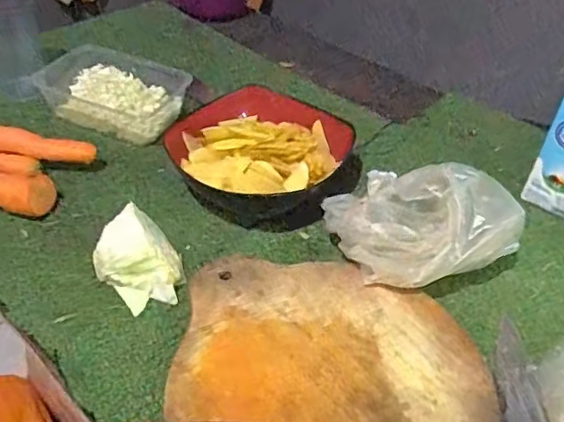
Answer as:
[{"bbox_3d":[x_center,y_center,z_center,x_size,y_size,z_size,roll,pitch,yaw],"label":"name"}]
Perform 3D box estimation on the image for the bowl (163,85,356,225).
[{"bbox_3d":[-0.027,-0.057,0.608,0.184,0.069,0.145,11,45,8],"label":"bowl"}]

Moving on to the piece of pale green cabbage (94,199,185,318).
[{"bbox_3d":[-0.126,0.044,0.501,0.065,0.058,0.077,-27,51,-27],"label":"piece of pale green cabbage"}]

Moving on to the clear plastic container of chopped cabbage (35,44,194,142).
[{"bbox_3d":[-0.216,-0.154,0.715,0.192,0.044,0.112,17,46,13],"label":"clear plastic container of chopped cabbage"}]

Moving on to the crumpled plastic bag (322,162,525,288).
[{"bbox_3d":[0.121,0.003,0.504,0.130,0.068,0.131,-15,47,-18],"label":"crumpled plastic bag"}]

